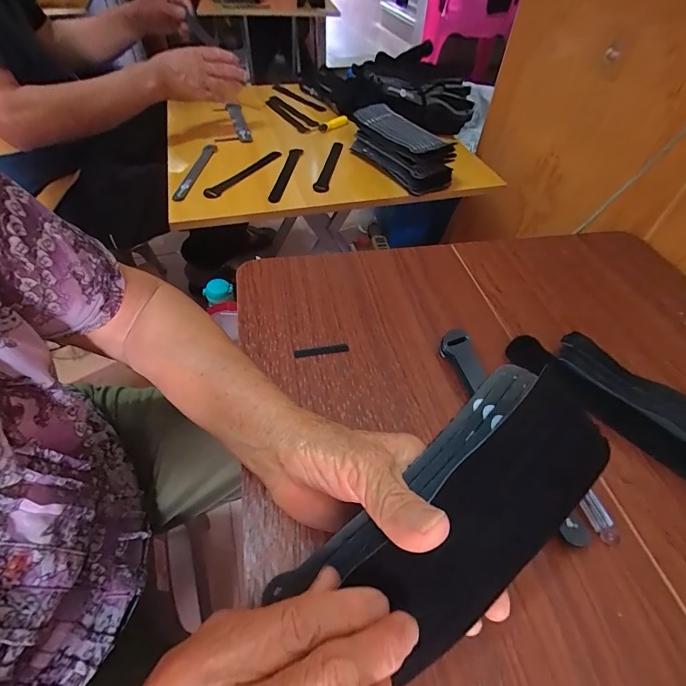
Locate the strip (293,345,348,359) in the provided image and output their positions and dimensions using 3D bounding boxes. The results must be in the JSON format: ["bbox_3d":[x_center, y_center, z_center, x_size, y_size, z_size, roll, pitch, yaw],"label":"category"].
[{"bbox_3d":[-0.022,0.008,0.381,0.055,0.004,0.009,-5,50,-8],"label":"strip"}]

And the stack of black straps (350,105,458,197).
[{"bbox_3d":[0.101,-0.360,0.690,0.084,0.068,0.222,-26,56,-23],"label":"stack of black straps"}]

